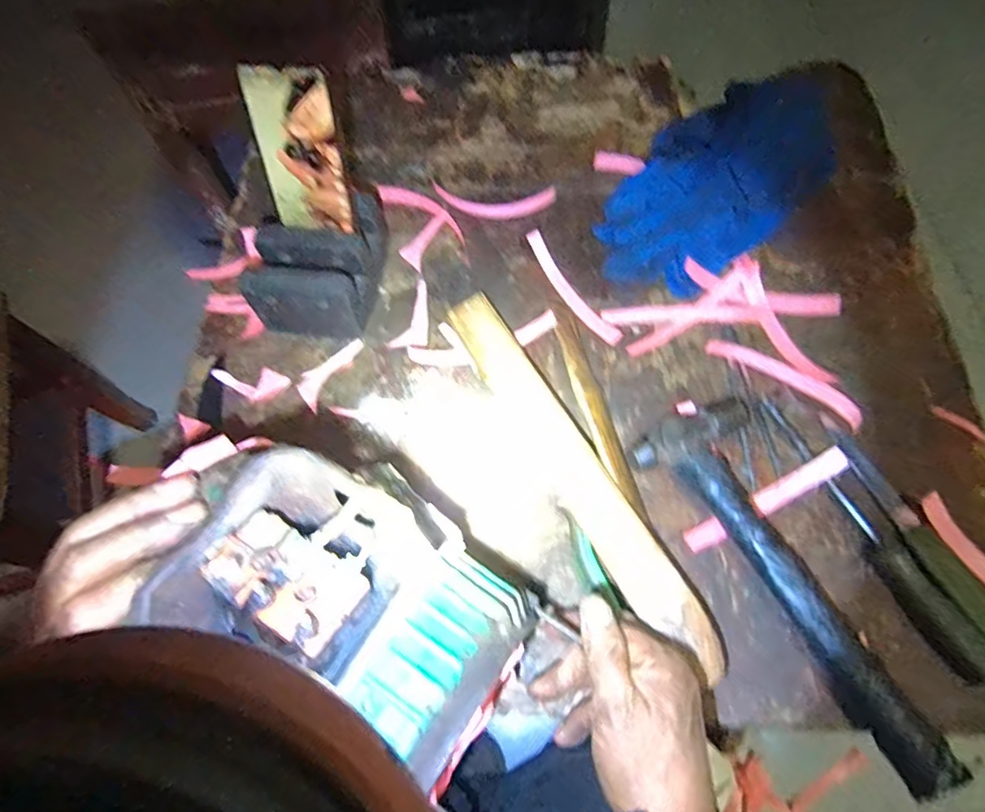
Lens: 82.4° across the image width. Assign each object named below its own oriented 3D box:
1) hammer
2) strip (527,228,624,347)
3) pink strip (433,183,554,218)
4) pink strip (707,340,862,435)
[{"bbox_3d":[0.238,0.117,0.428,0.111,0.033,0.286,-32,66,-11],"label":"hammer"},{"bbox_3d":[0.077,-0.113,0.550,0.016,0.025,0.147,-28,66,-10],"label":"strip"},{"bbox_3d":[0.003,-0.220,0.611,0.127,0.013,0.038,1,64,4],"label":"pink strip"},{"bbox_3d":[0.261,-0.026,0.501,0.140,0.021,0.017,34,71,18],"label":"pink strip"}]

